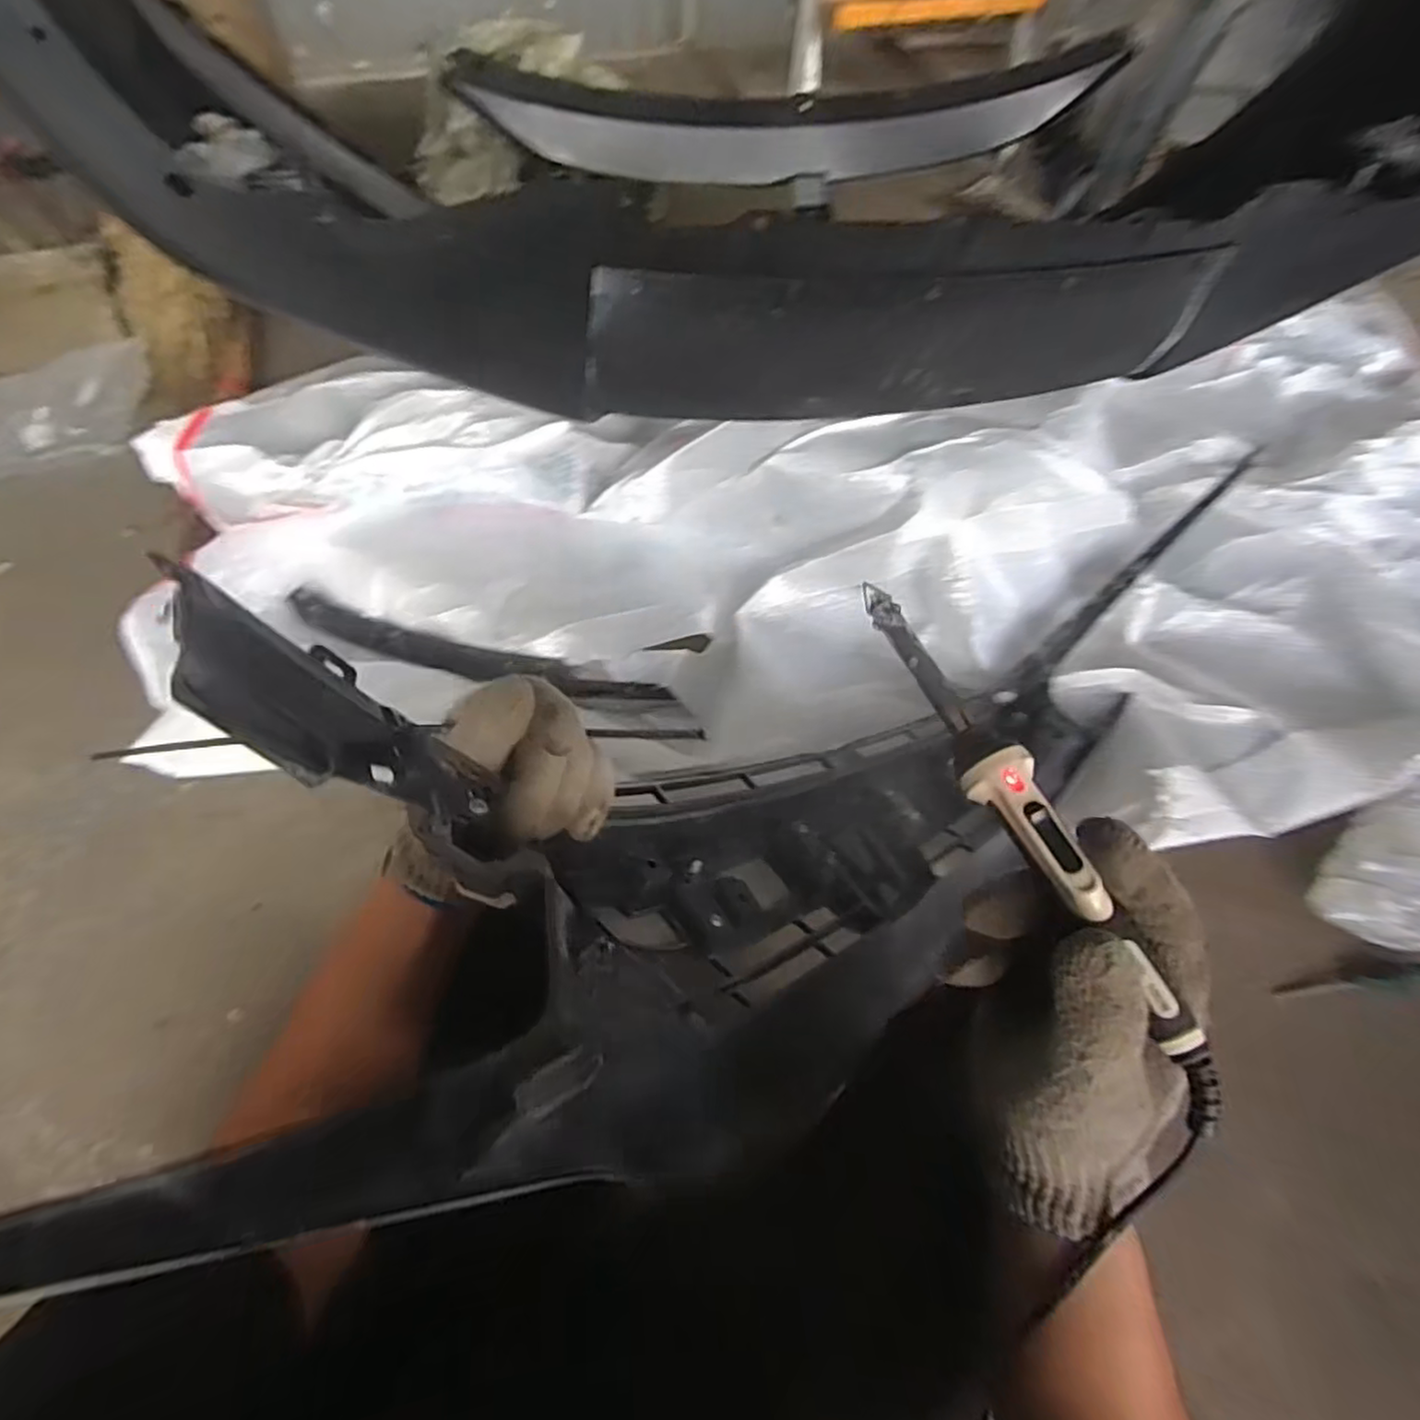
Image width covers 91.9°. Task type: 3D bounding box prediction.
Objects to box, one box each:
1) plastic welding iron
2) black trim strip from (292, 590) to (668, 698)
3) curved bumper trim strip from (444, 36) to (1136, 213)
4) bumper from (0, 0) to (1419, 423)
[{"bbox_3d":[0.126,0.040,0.284,0.020,0.024,0.240,-19,61,-13],"label":"plastic welding iron"},{"bbox_3d":[-0.334,-0.075,0.988,0.562,0.046,0.056,14,61,5],"label":"black trim strip"},{"bbox_3d":[0.129,-0.888,1.061,0.970,0.140,0.166,-9,61,-7],"label":"curved bumper trim strip"},{"bbox_3d":[0.200,-0.681,0.851,1.681,0.424,0.456,-8,61,-7],"label":"bumper"}]

